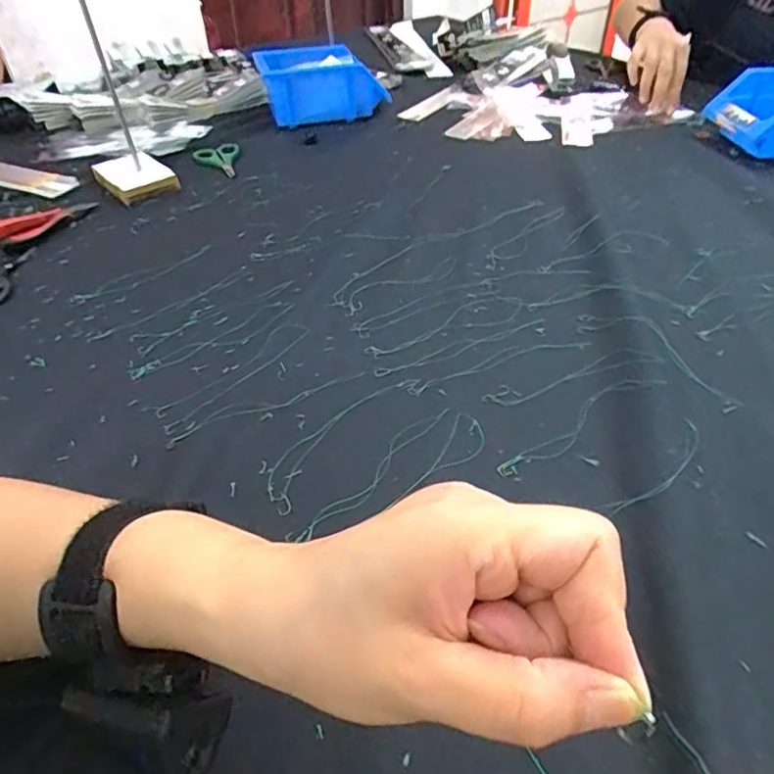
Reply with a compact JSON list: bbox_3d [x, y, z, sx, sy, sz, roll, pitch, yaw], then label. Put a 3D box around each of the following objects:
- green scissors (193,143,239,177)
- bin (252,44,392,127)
[{"bbox_3d":[-0.222,-0.296,0.741,0.061,0.016,0.089,-12,44,-10],"label":"green scissors"},{"bbox_3d":[-0.098,-0.455,0.852,0.179,0.089,0.109,-7,43,-5],"label":"bin"}]

